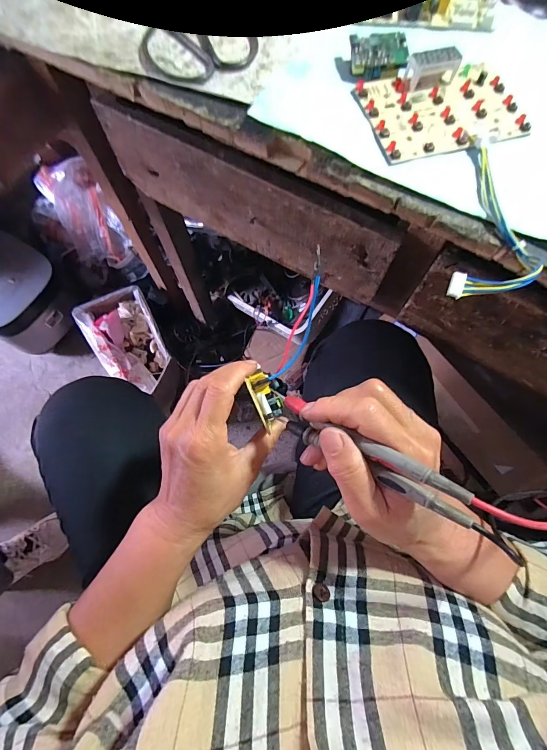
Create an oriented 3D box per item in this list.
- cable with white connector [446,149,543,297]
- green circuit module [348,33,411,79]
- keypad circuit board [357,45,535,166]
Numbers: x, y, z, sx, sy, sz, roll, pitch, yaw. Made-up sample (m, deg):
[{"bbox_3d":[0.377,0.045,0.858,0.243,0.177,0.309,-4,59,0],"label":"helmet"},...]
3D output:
[{"bbox_3d":[0.168,-0.108,0.253,0.056,0.020,0.129,19,75,3],"label":"cable with white connector"},{"bbox_3d":[0.091,-0.276,0.298,0.048,0.013,0.033,-6,75,-3],"label":"green circuit module"},{"bbox_3d":[0.139,-0.222,0.284,0.123,0.026,0.086,-14,76,-5],"label":"keypad circuit board"}]

